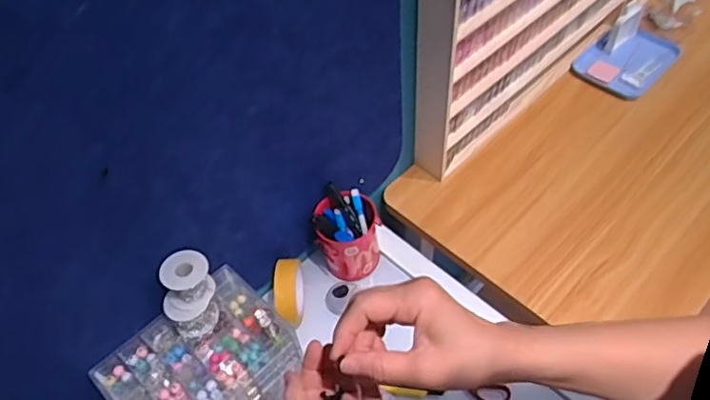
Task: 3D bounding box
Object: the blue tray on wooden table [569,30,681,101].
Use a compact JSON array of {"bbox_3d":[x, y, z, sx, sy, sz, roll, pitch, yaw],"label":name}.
[{"bbox_3d":[0.540,-0.283,1.160,0.207,0.026,0.151,-39,59,-23],"label":"blue tray on wooden table"}]

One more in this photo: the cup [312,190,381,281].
[{"bbox_3d":[-0.011,0.057,0.891,0.093,0.119,0.082,0,52,4],"label":"cup"}]

